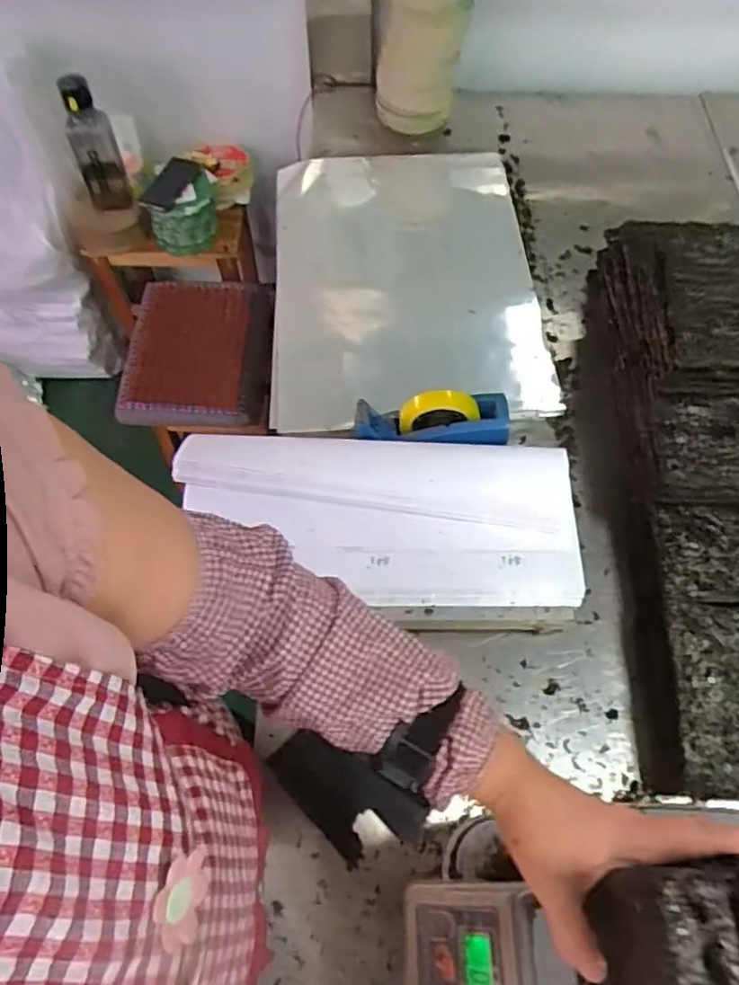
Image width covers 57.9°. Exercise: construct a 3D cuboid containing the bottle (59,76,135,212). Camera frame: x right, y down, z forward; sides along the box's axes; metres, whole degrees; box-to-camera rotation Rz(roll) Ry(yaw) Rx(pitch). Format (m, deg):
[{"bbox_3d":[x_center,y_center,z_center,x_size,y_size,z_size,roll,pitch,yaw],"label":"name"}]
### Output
[{"bbox_3d":[-0.566,-0.711,1.375,0.090,0.252,0.074,-20,63,-11],"label":"bottle"}]

